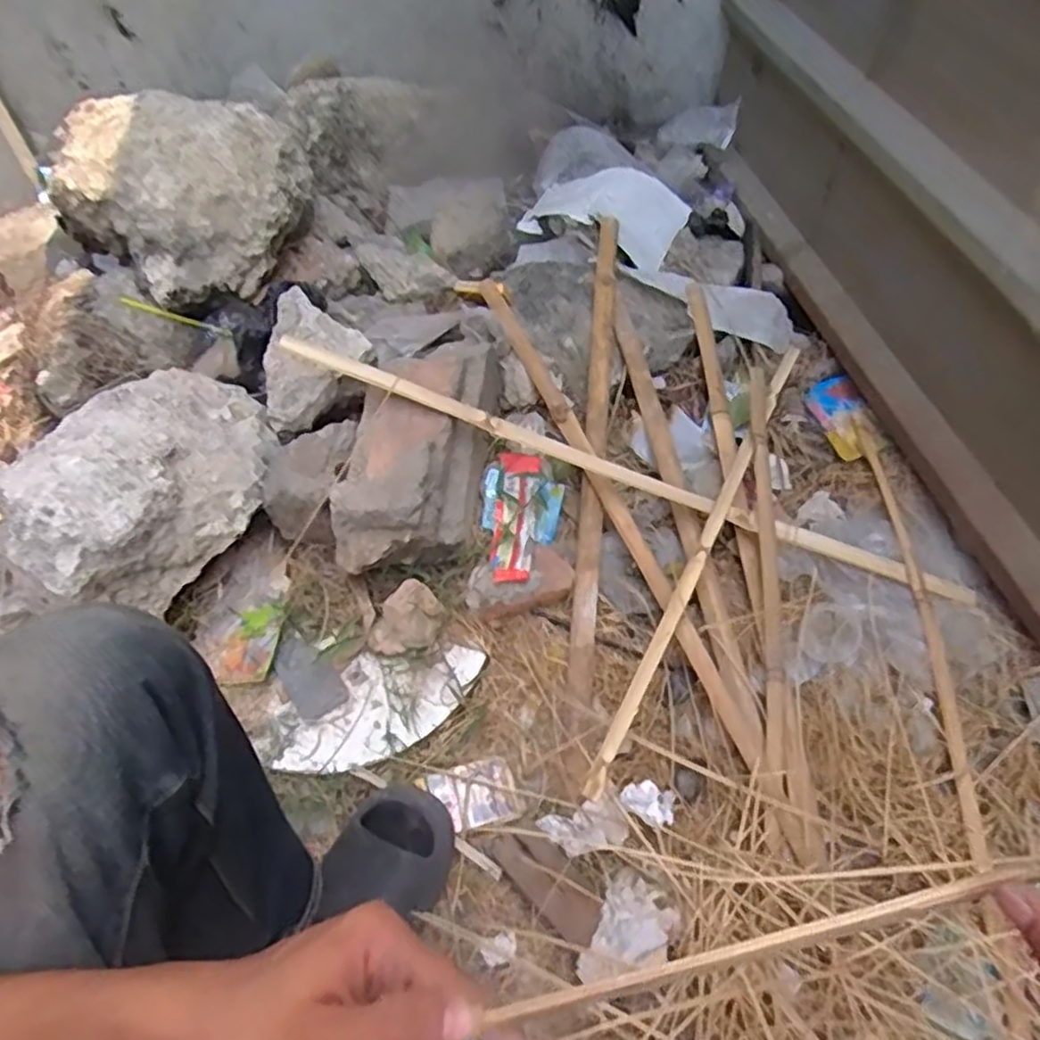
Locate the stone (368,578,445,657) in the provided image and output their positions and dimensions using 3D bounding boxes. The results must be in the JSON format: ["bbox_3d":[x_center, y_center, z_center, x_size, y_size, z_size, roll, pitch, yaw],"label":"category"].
[{"bbox_3d":[-0.137,0.128,0.886,0.075,0.045,0.093,21,58,16],"label":"stone"}]

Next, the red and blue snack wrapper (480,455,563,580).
[{"bbox_3d":[-0.008,0.003,0.964,0.107,0.046,0.208,11,56,10],"label":"red and blue snack wrapper"}]

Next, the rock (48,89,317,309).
[{"bbox_3d":[-0.536,-0.523,1.146,0.403,0.223,0.314,37,64,24],"label":"rock"}]

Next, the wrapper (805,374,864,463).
[{"bbox_3d":[0.486,-0.156,1.075,0.076,0.014,0.162,-10,55,-5],"label":"wrapper"}]

